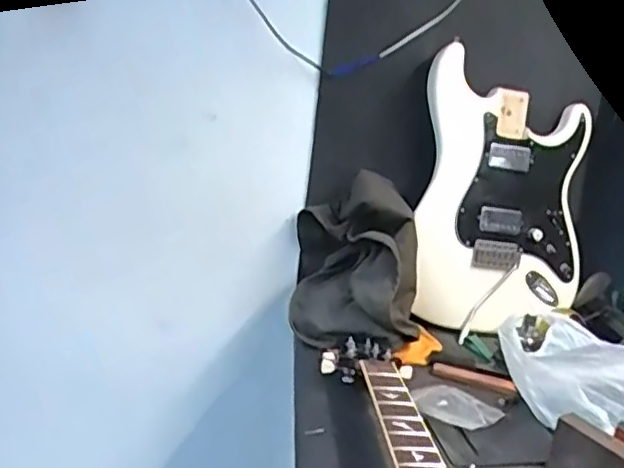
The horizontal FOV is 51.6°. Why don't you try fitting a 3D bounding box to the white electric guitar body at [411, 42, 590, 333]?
[{"bbox_3d":[0.302,-0.062,1.056,0.278,0.432,0.039,2,3,-13],"label":"white electric guitar body"}]

